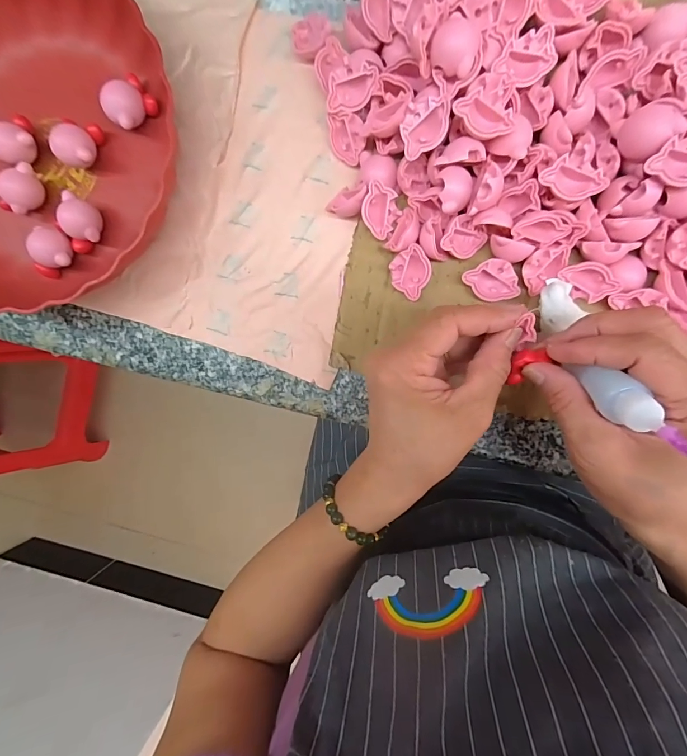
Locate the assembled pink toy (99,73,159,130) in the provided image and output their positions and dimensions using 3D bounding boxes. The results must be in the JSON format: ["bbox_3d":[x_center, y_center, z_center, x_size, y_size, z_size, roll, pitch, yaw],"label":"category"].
[{"bbox_3d":[-0.160,-0.207,0.297,0.033,0.026,0.032,1,94,7],"label":"assembled pink toy"}]

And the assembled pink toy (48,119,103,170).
[{"bbox_3d":[-0.199,-0.175,0.295,0.027,0.030,0.033,0,94,7],"label":"assembled pink toy"}]

